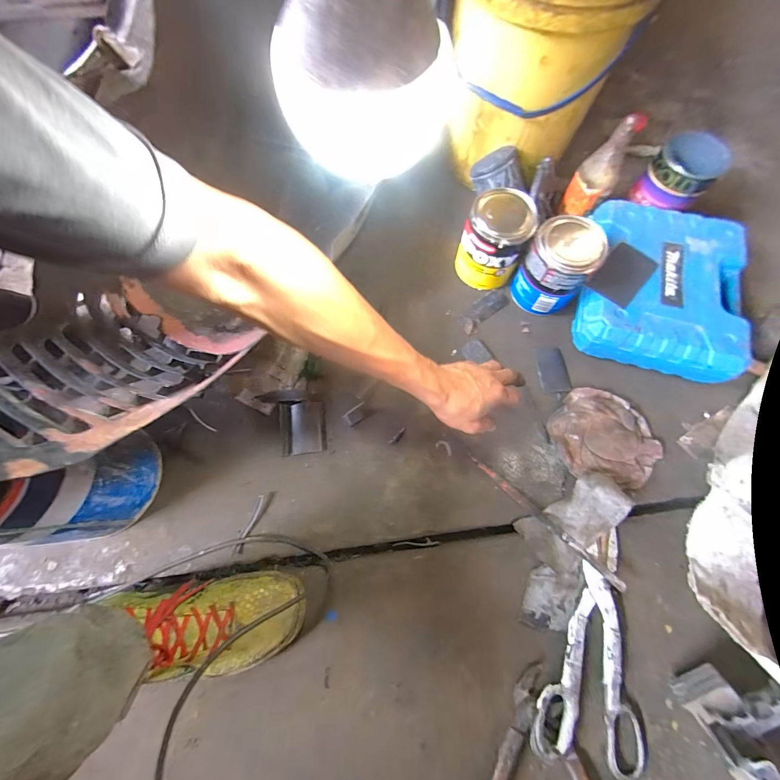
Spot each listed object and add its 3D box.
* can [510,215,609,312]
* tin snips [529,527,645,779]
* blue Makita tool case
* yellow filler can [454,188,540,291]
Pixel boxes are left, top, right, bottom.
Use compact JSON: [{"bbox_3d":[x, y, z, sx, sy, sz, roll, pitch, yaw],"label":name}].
[{"bbox_3d":[0.266,-0.195,0.575,0.098,0.129,0.101,0,71,0],"label":"can"},{"bbox_3d":[0.267,0.319,0.448,0.133,0.024,0.263,17,72,6],"label":"tin snips"},{"bbox_3d":[0.441,-0.167,0.590,0.241,0.087,0.275,15,72,5],"label":"blue Makita tool case"},{"bbox_3d":[0.172,-0.246,0.591,0.096,0.127,0.094,0,71,0],"label":"yellow filler can"}]

